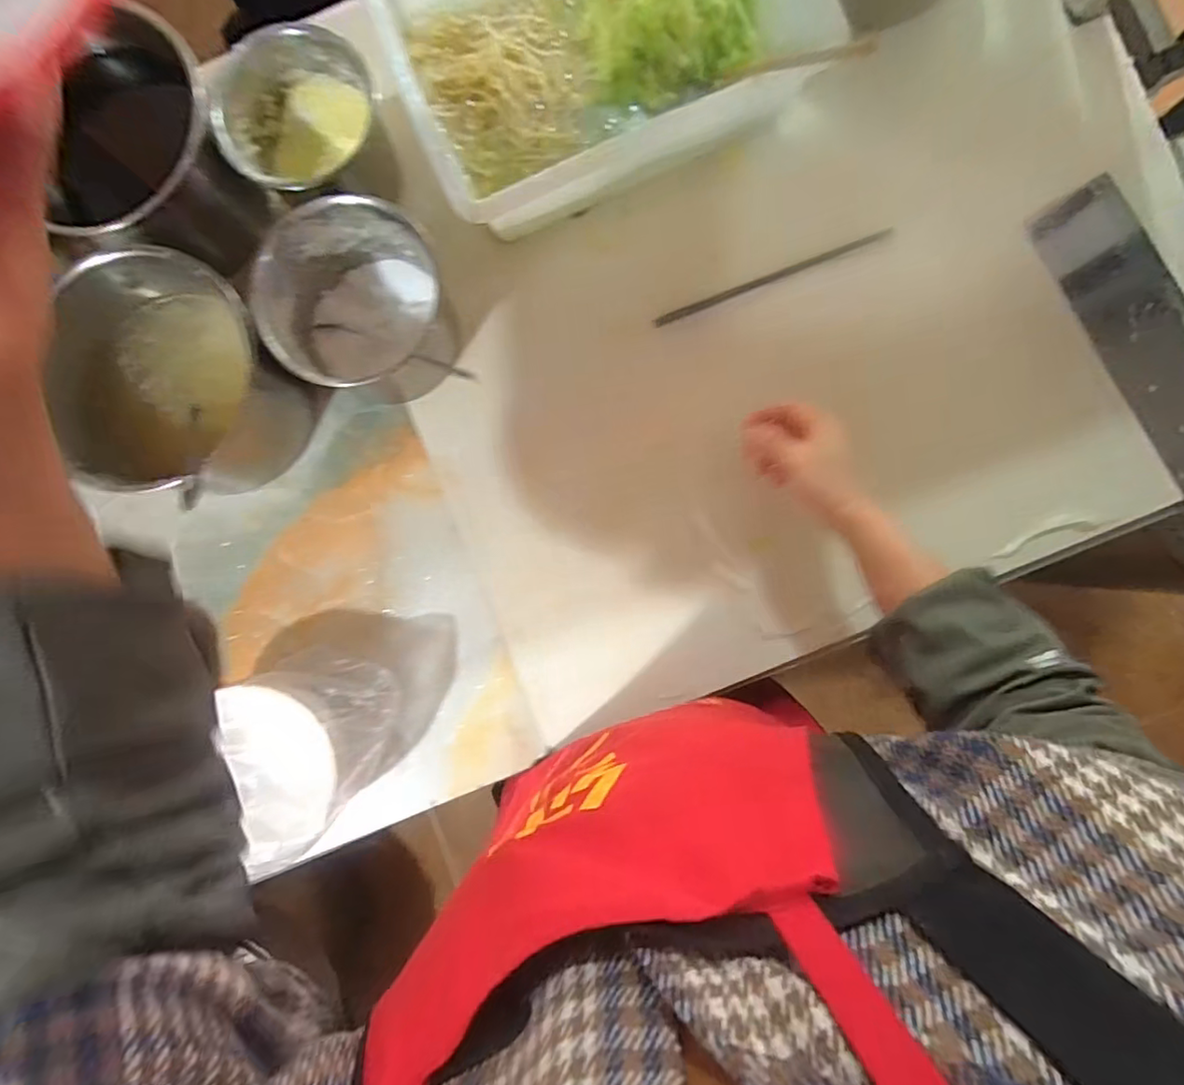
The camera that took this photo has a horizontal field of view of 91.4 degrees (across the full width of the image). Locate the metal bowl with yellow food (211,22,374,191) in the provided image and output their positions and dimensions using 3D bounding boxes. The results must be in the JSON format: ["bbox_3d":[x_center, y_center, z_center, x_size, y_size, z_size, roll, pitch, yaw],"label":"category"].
[{"bbox_3d":[-0.263,-0.384,0.540,0.139,0.091,0.115,-42,86,1],"label":"metal bowl with yellow food"}]

